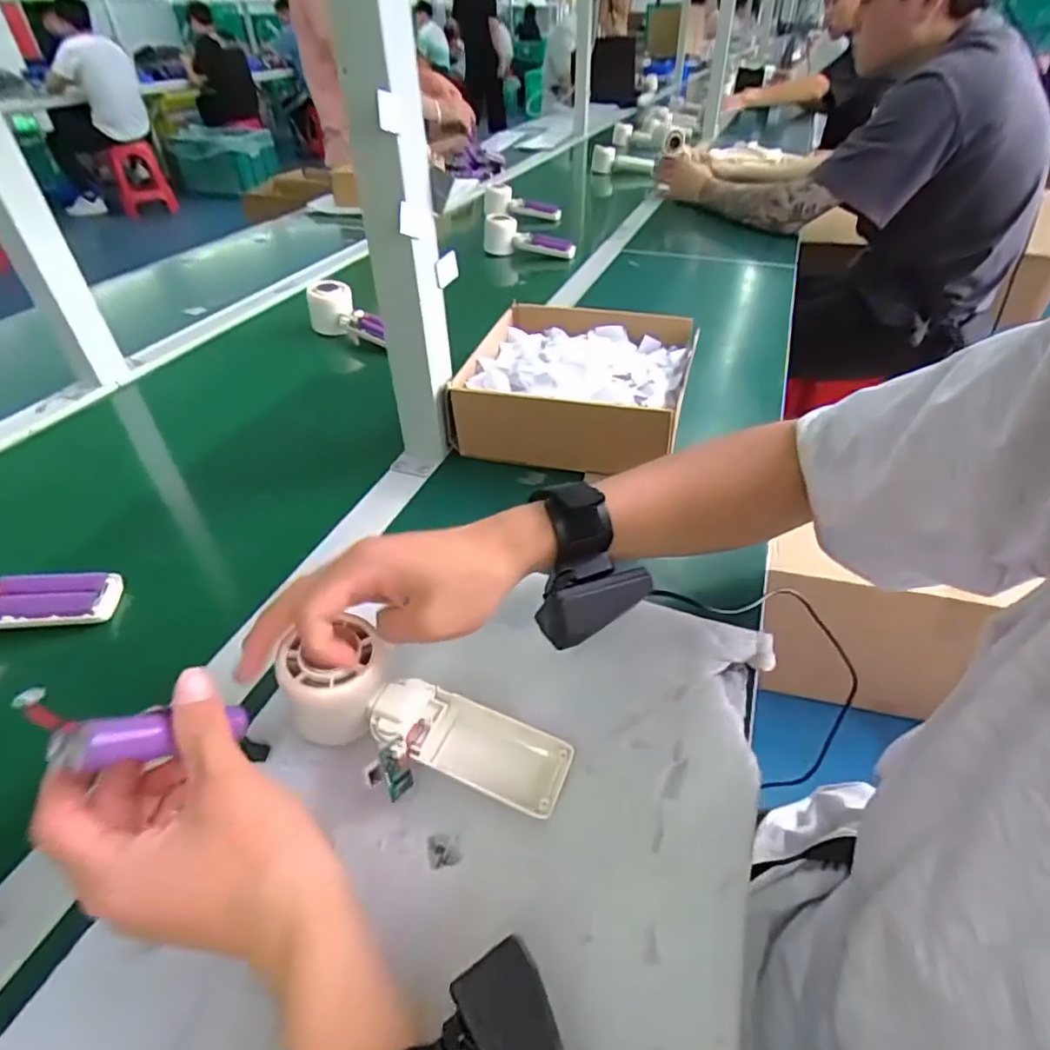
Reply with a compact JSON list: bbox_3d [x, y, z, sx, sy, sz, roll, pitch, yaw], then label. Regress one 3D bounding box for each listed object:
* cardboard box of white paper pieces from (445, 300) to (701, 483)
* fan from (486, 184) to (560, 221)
[{"bbox_3d":[0.052,-0.140,0.593,0.208,0.074,0.219,10,42,12],"label":"cardboard box of white paper pieces"},{"bbox_3d":[-0.005,-0.678,1.261,0.162,0.056,0.050,10,36,-4],"label":"fan"}]

